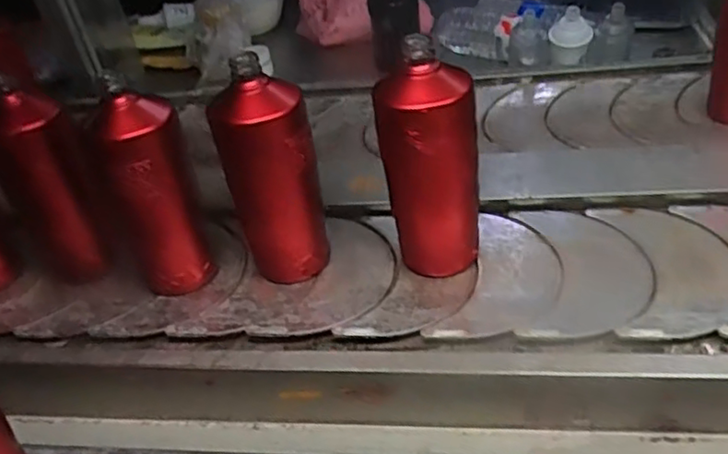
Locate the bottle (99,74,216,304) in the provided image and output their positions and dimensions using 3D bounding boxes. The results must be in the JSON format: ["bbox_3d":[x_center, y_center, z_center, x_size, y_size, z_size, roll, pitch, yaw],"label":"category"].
[{"bbox_3d":[-0.200,-0.031,0.626,0.078,0.196,0.073,-20,39,-16],"label":"bottle"}]

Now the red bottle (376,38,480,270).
[{"bbox_3d":[0.055,-0.051,0.579,0.065,0.206,0.079,-28,42,-25],"label":"red bottle"}]

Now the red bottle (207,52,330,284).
[{"bbox_3d":[-0.082,-0.037,0.591,0.080,0.203,0.066,-15,38,-10],"label":"red bottle"}]

